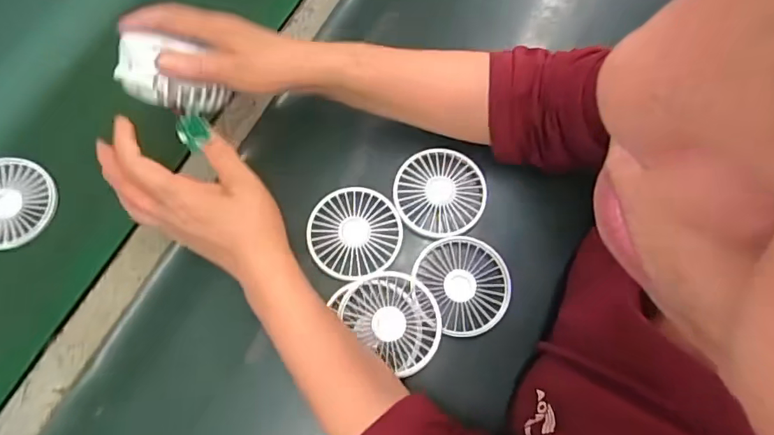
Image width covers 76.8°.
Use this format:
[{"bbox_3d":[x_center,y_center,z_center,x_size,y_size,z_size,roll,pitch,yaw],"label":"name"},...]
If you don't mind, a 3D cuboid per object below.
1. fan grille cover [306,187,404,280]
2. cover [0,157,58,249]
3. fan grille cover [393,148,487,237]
[{"bbox_3d":[-0.031,0.013,0.453,0.084,0.006,0.086,43,79,13],"label":"fan grille cover"},{"bbox_3d":[-0.365,-0.013,0.465,0.088,0.014,0.088,-14,73,-3],"label":"cover"},{"bbox_3d":[0.051,-0.024,0.467,0.085,0.012,0.083,-1,73,1],"label":"fan grille cover"}]

